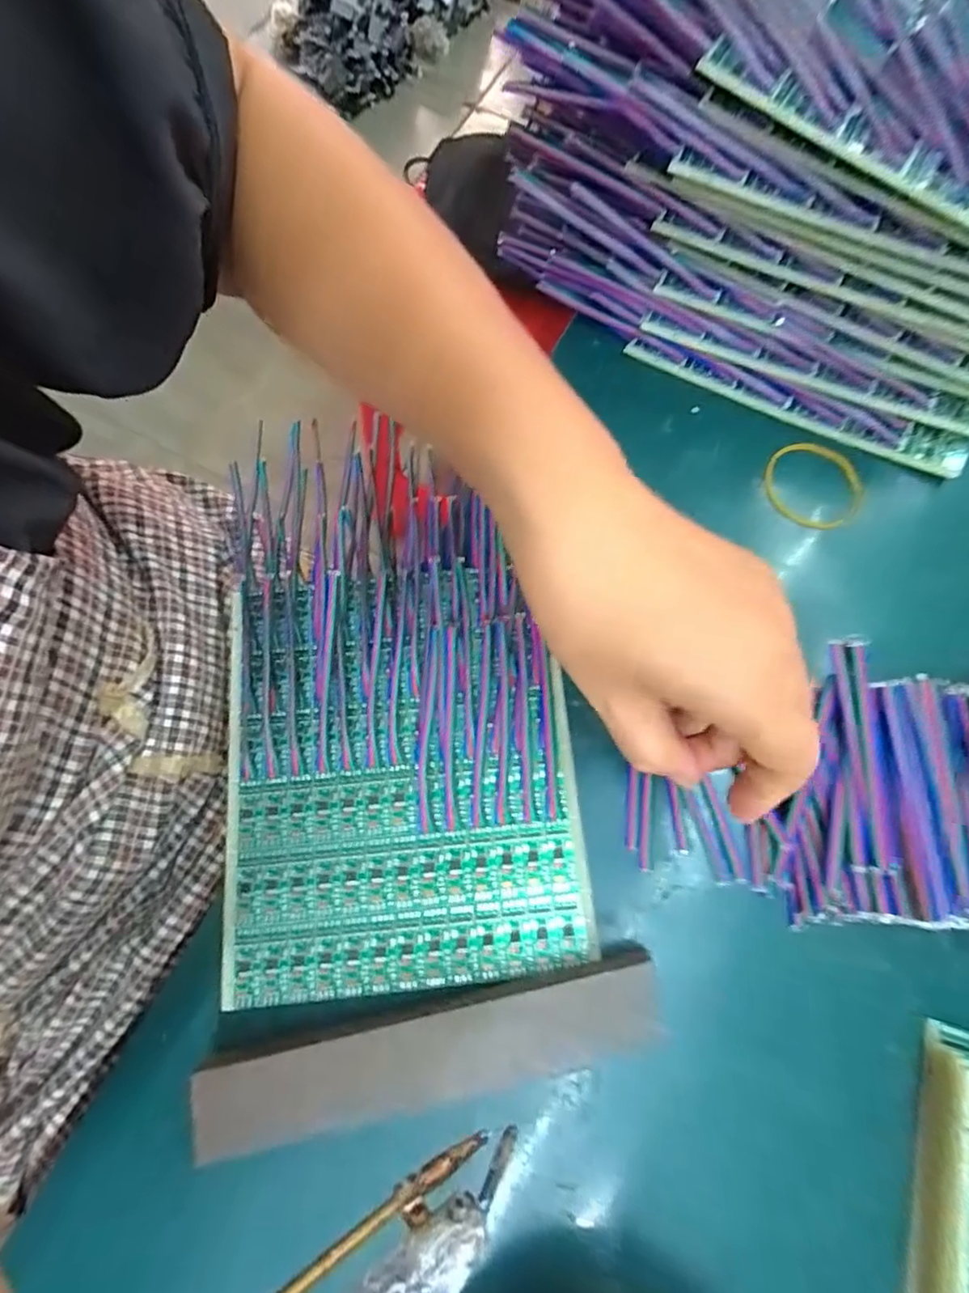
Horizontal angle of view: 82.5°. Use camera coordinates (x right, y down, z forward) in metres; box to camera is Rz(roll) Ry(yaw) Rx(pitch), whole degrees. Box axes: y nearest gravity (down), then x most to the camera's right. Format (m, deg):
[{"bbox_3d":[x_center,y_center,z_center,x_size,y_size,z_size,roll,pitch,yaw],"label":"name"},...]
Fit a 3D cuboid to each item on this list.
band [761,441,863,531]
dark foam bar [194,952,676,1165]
[{"bbox_3d":[0.184,-0.090,0.308,0.052,0.005,0.054,0,73,1],"label":"band"},{"bbox_3d":[-0.020,0.164,0.225,0.184,0.021,0.035,-12,73,-2],"label":"dark foam bar"}]

